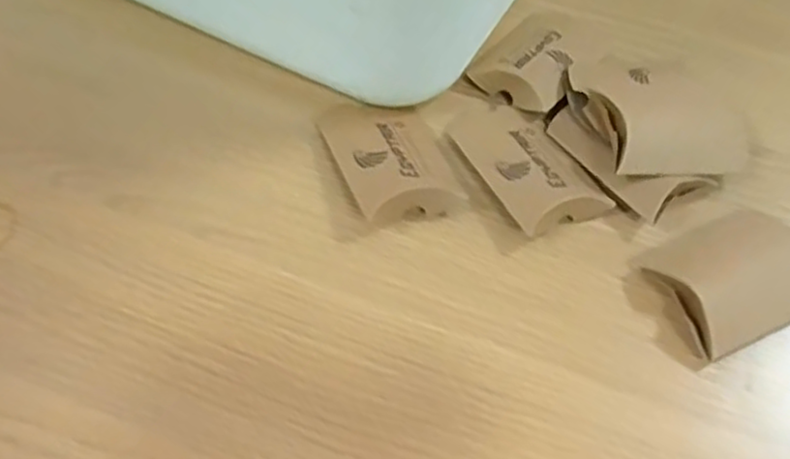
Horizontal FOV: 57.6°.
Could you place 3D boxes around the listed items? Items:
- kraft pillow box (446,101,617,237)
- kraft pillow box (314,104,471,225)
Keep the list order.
[{"bbox_3d":[0.070,-0.039,0.396,0.051,0.014,0.092,-23,60,-18],"label":"kraft pillow box"},{"bbox_3d":[-0.004,-0.042,0.392,0.058,0.017,0.086,-17,59,-15],"label":"kraft pillow box"}]

